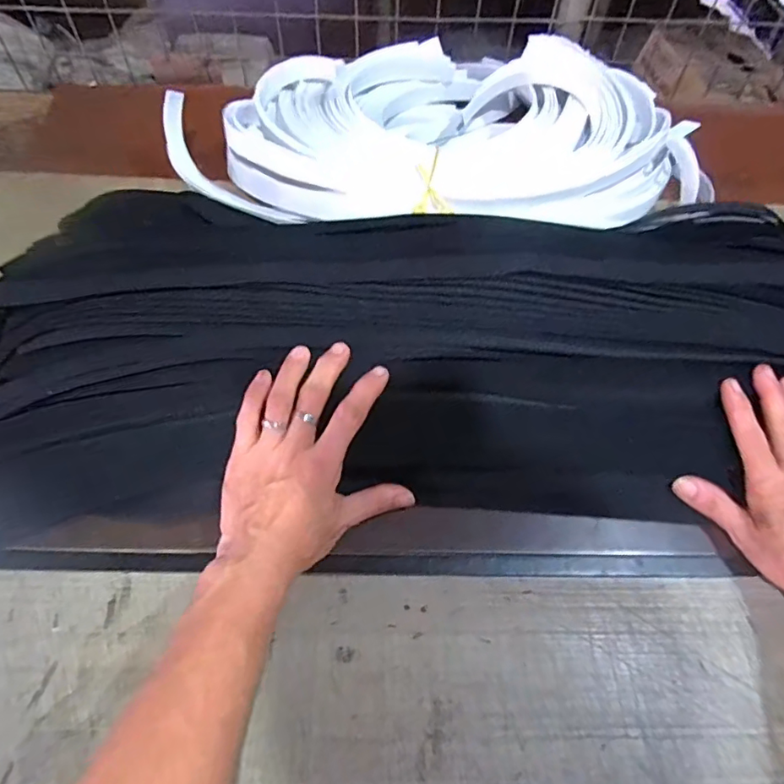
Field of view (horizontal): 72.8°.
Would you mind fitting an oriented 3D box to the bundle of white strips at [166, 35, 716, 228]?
[{"bbox_3d":[0.058,-0.296,0.617,0.607,0.098,0.319,-8,58,-8],"label":"bundle of white strips"}]

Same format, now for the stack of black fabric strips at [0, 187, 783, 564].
[{"bbox_3d":[0.030,-0.040,0.472,0.807,0.120,0.311,-1,57,1],"label":"stack of black fabric strips"}]

